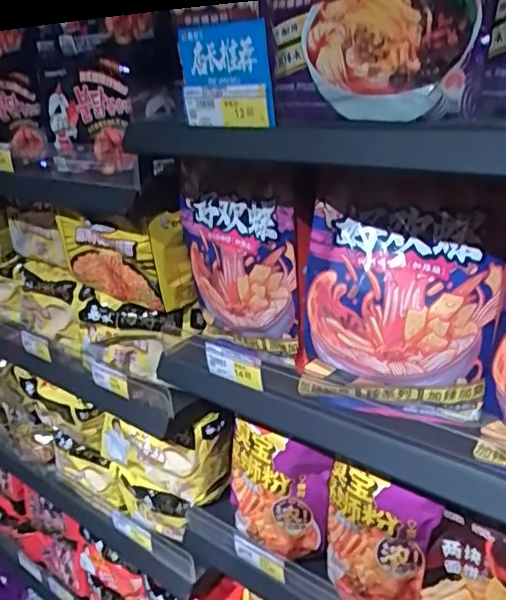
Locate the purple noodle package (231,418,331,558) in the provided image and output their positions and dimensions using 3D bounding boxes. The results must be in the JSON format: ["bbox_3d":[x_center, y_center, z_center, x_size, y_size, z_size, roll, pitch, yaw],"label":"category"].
[{"bbox_3d":[0.023,0.231,0.700,0.145,0.174,0.035,13,28,36],"label":"purple noodle package"}]

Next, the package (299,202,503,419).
[{"bbox_3d":[0.126,0.016,0.536,0.182,0.174,0.046,5,24,21],"label":"package"}]

